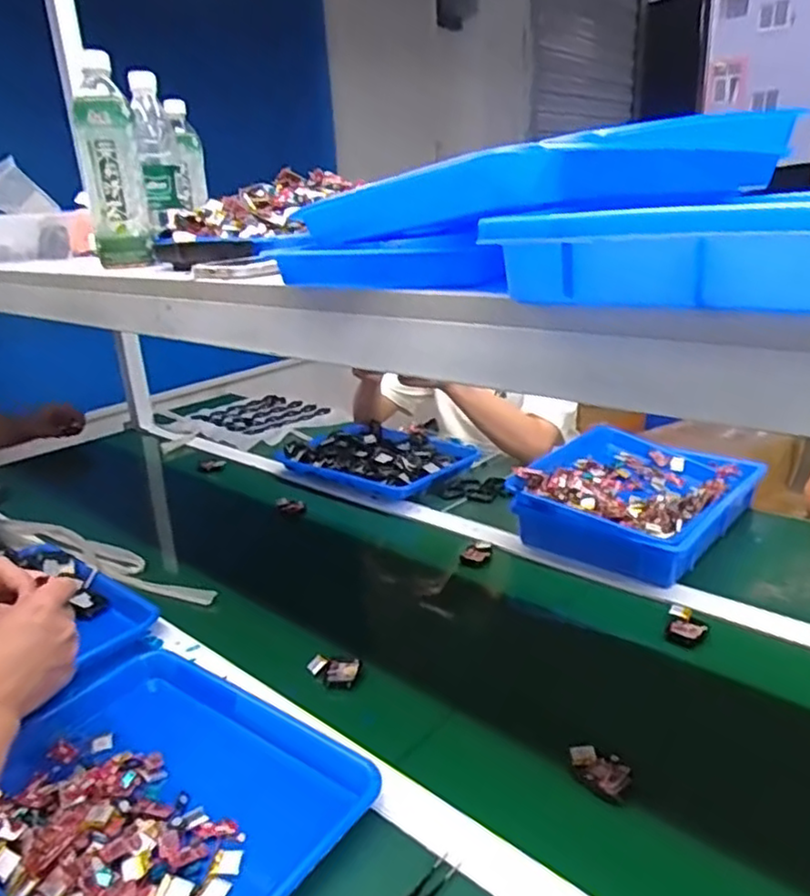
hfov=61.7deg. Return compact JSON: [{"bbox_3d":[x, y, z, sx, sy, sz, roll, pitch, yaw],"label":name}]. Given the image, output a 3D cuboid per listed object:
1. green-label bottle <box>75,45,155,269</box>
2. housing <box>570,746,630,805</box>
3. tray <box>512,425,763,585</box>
[{"bbox_3d":[-0.332,-0.321,0.764,0.058,0.222,0.073,-10,21,-16],"label":"green-label bottle"},{"bbox_3d":[0.168,0.280,0.587,0.035,0.017,0.054,-22,27,-40],"label":"housing"},{"bbox_3d":[0.347,0.067,1.020,0.269,0.083,0.334,12,26,37],"label":"tray"}]

